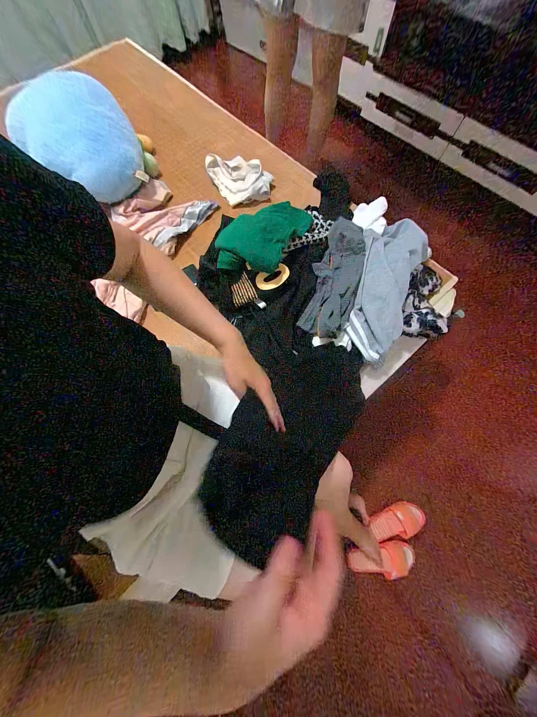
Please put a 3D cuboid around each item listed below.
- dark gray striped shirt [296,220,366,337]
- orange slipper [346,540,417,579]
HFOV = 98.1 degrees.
[{"bbox_3d":[0.168,-0.205,0.585,0.113,0.047,0.319,15,73,6],"label":"dark gray striped shirt"},{"bbox_3d":[0.376,0.674,0.780,0.225,0.048,0.080,-6,72,0],"label":"orange slipper"}]

